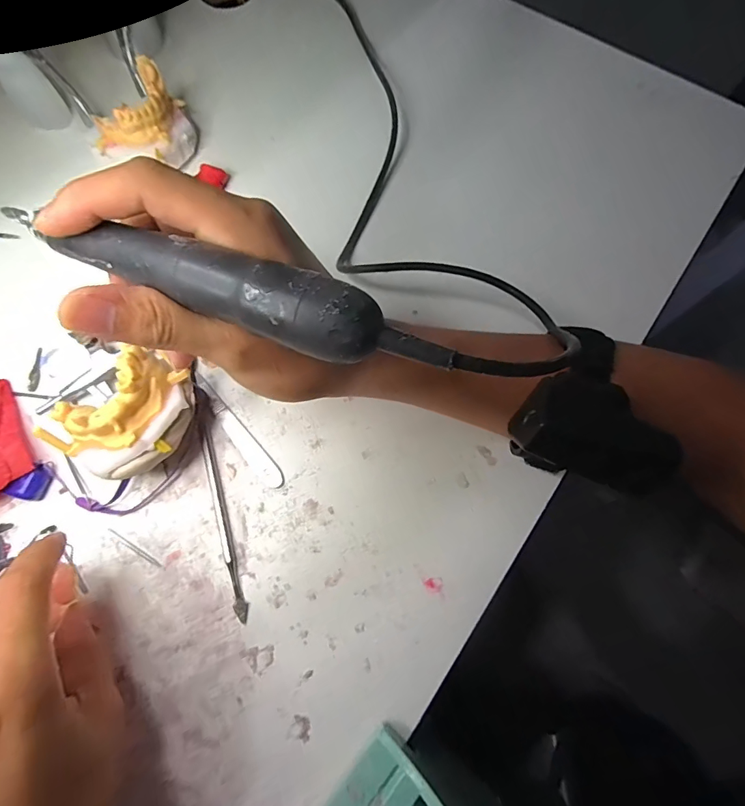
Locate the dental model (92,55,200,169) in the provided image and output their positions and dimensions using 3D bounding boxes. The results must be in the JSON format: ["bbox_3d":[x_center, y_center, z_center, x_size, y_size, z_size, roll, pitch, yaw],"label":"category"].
[{"bbox_3d":[-0.174,-0.215,0.340,0.049,0.045,0.078,33,73,10],"label":"dental model"}]

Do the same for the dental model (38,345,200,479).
[{"bbox_3d":[-0.136,0.004,0.238,0.060,0.034,0.067,26,73,8],"label":"dental model"}]

